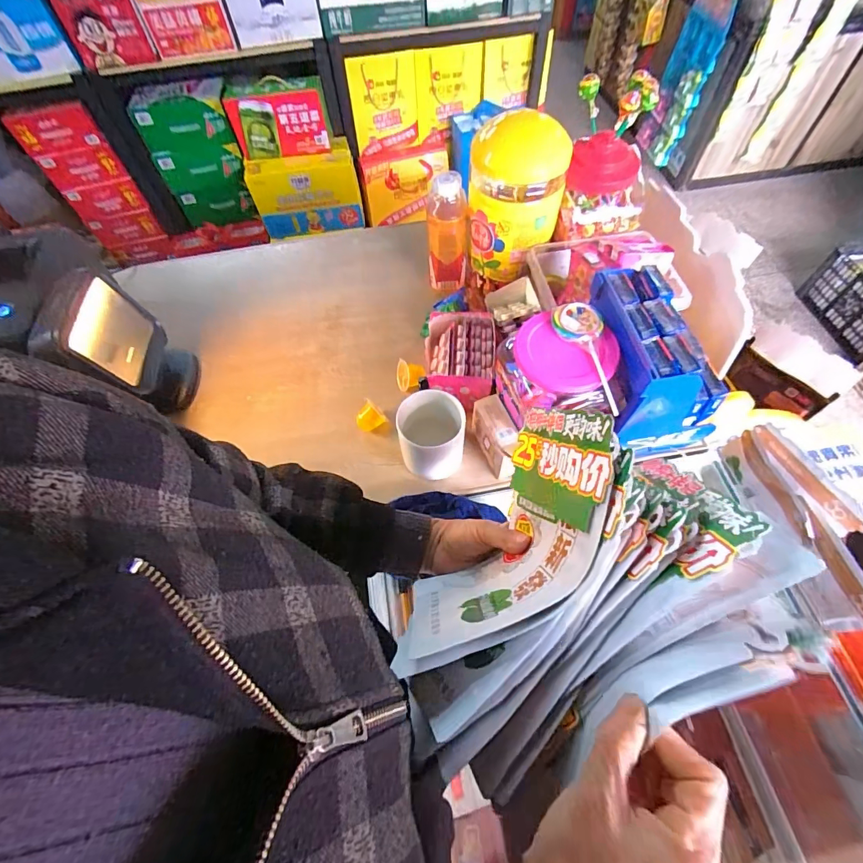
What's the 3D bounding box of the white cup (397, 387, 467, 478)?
[{"bbox_3d":[0.001,0.006,0.583,0.084,0.100,0.090,-1,60,2],"label":"white cup"}]

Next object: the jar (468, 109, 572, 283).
[{"bbox_3d":[0.126,-0.347,0.652,0.133,0.205,0.103,8,61,7],"label":"jar"}]

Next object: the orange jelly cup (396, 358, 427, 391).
[{"bbox_3d":[-0.032,-0.084,0.671,0.044,0.034,0.050,-2,60,2],"label":"orange jelly cup"}]

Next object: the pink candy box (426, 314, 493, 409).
[{"bbox_3d":[0.039,-0.107,0.660,0.107,0.065,0.156,5,60,6],"label":"pink candy box"}]

